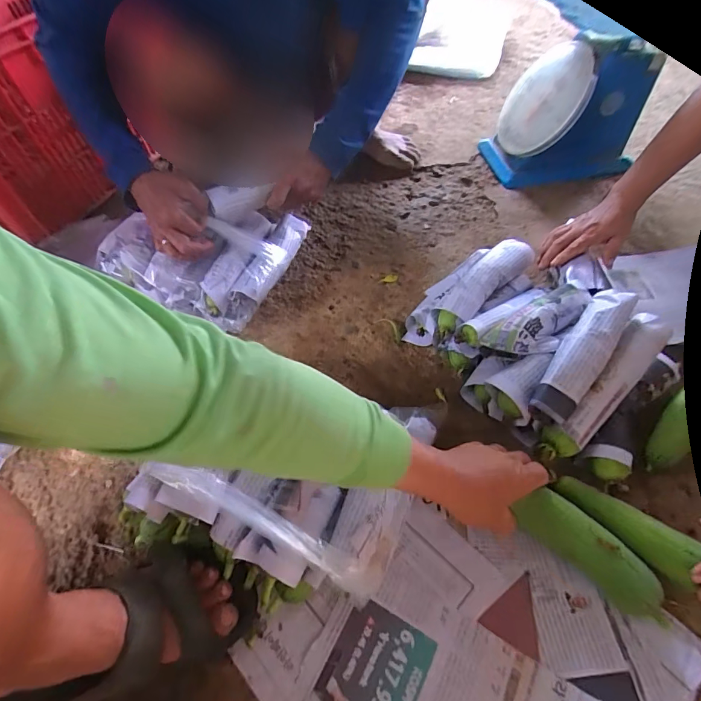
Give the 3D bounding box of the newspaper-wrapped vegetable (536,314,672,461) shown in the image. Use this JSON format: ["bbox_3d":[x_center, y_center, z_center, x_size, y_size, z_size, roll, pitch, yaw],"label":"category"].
[{"bbox_3d":[0.324,0.045,0.532,0.051,0.053,0.238,39,81,28],"label":"newspaper-wrapped vegetable"}]

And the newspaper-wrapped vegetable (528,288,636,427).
[{"bbox_3d":[0.290,0.003,0.527,0.053,0.041,0.192,32,77,24],"label":"newspaper-wrapped vegetable"}]

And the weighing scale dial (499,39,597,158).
[{"bbox_3d":[0.396,-0.509,0.865,0.028,0.208,0.217,15,66,-32],"label":"weighing scale dial"}]

